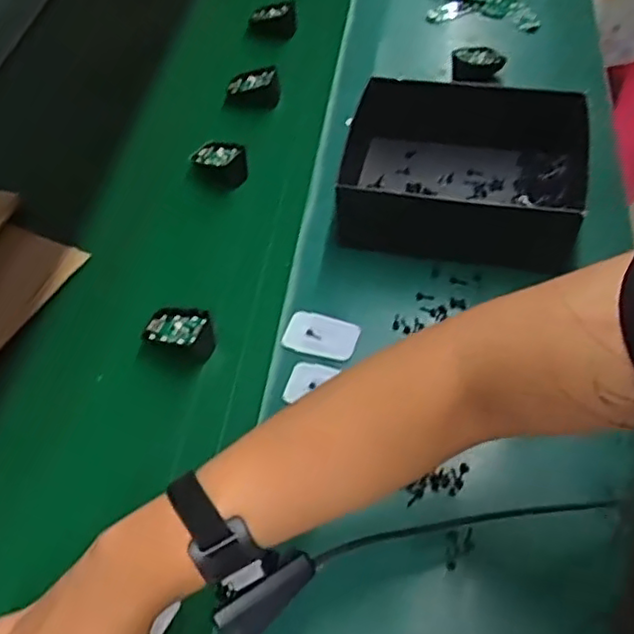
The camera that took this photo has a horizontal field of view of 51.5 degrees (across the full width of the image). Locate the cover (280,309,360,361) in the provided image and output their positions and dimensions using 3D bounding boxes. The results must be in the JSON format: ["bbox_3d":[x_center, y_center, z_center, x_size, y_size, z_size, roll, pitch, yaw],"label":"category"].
[{"bbox_3d":[0.004,0.017,0.628,0.069,0.004,0.046,10,55,12],"label":"cover"}]

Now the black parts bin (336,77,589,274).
[{"bbox_3d":[0.157,-0.156,0.693,0.257,0.087,0.209,5,54,9],"label":"black parts bin"}]

